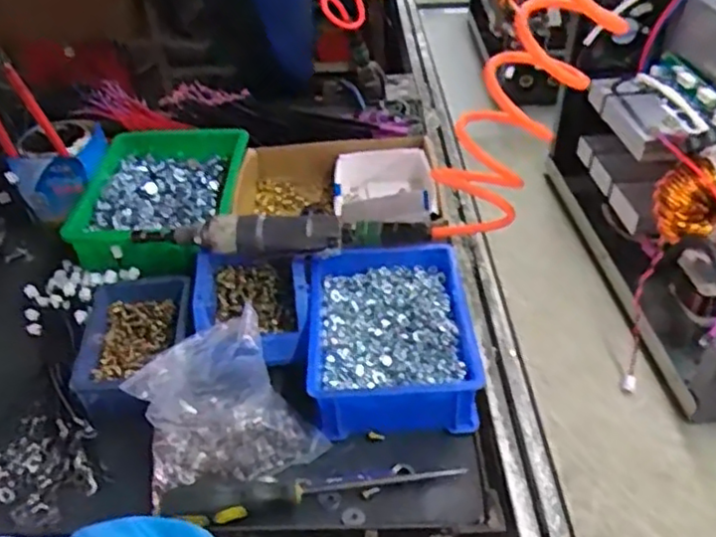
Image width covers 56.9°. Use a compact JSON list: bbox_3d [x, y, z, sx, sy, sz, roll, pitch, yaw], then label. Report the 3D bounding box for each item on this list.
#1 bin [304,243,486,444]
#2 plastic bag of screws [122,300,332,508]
[{"bbox_3d":[0.031,0.069,0.637,0.151,0.081,0.188,-3,38,1],"label":"bin"},{"bbox_3d":[-0.122,0.112,0.570,0.141,0.058,0.132,-19,41,-19],"label":"plastic bag of screws"}]

